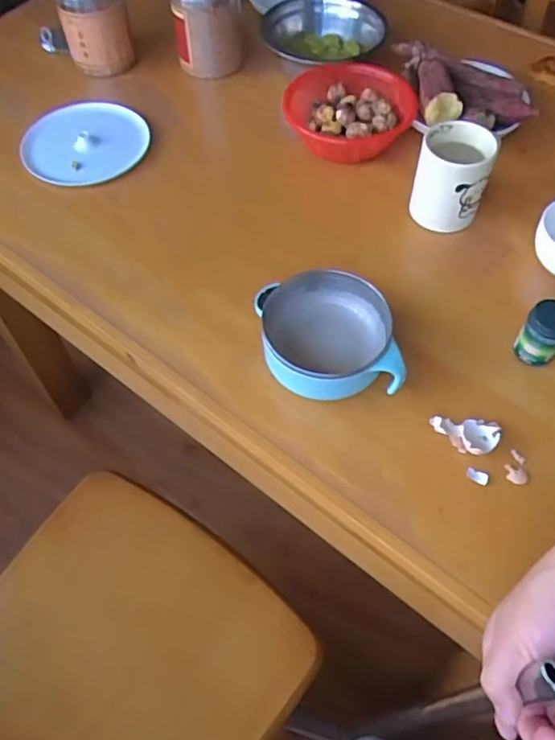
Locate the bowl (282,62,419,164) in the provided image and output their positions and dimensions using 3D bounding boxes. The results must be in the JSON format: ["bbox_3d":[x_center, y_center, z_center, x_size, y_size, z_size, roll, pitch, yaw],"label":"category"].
[{"bbox_3d":[0.099,-0.348,0.812,0.172,0.052,0.164,0,59,1],"label":"bowl"}]

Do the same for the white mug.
[{"bbox_3d":[0.207,-0.231,0.715,0.090,0.109,0.087,14,60,9],"label":"white mug"}]

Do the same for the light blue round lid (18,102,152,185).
[{"bbox_3d":[-0.264,-0.312,0.808,0.158,0.014,0.158,0,59,1],"label":"light blue round lid"}]

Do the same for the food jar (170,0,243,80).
[{"bbox_3d":[-0.100,-0.516,0.874,0.083,0.124,0.104,37,66,21],"label":"food jar"}]

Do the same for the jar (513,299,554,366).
[{"bbox_3d":[0.269,-0.034,0.602,0.041,0.071,0.042,0,59,1],"label":"jar"}]

